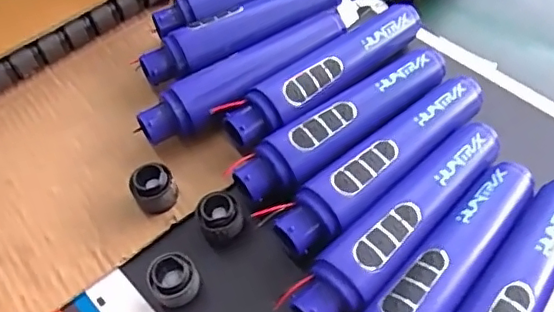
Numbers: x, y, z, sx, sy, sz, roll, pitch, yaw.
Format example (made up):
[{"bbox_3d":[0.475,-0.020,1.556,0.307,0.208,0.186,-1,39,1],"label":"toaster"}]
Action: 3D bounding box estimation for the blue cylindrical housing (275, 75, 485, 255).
[{"bbox_3d":[0.073,0.004,0.381,0.175,0.036,0.036,-37,60,-18],"label":"blue cylindrical housing"}]

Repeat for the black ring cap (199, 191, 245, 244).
[{"bbox_3d":[-0.035,0.043,0.375,0.028,0.031,0.027,-1,58,2],"label":"black ring cap"}]

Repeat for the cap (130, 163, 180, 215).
[{"bbox_3d":[-0.083,0.023,0.390,0.028,0.029,0.027,-28,58,-13],"label":"cap"}]

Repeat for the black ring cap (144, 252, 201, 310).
[{"bbox_3d":[-0.063,0.079,0.357,0.029,0.027,0.030,-3,56,4],"label":"black ring cap"}]

